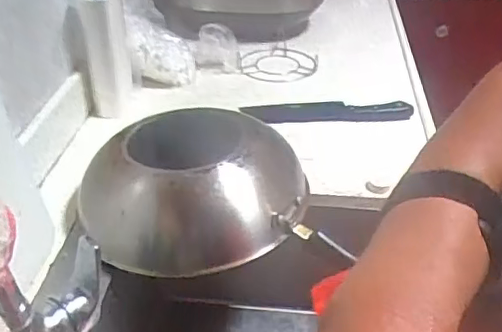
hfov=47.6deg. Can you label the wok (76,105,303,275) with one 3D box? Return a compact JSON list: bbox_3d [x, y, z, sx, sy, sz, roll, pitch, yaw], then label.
[{"bbox_3d":[-0.079,0.015,0.718,0.256,0.104,0.224,-14,37,-20],"label":"wok"}]

